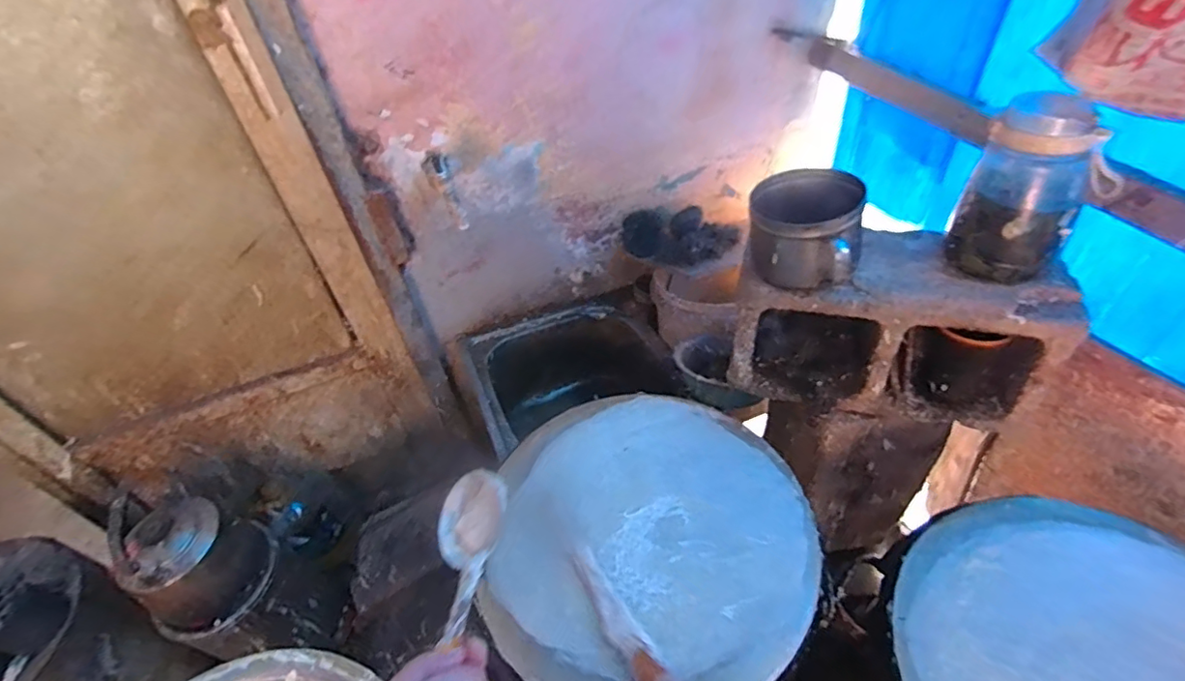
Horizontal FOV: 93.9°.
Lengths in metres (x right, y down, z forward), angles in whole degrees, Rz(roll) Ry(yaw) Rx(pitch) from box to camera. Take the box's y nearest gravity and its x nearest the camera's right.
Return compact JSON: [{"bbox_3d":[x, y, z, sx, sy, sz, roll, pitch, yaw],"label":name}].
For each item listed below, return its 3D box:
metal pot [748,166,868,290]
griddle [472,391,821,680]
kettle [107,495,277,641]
[{"bbox_3d":[0.264,-0.136,0.690,0.136,0.105,0.150,13,48,20],"label":"metal pot"},{"bbox_3d":[0.061,0.206,0.622,0.345,0.029,0.362,-4,44,4],"label":"griddle"},{"bbox_3d":[-0.775,0.405,1.045,0.182,0.275,0.209,6,46,13],"label":"kettle"}]

